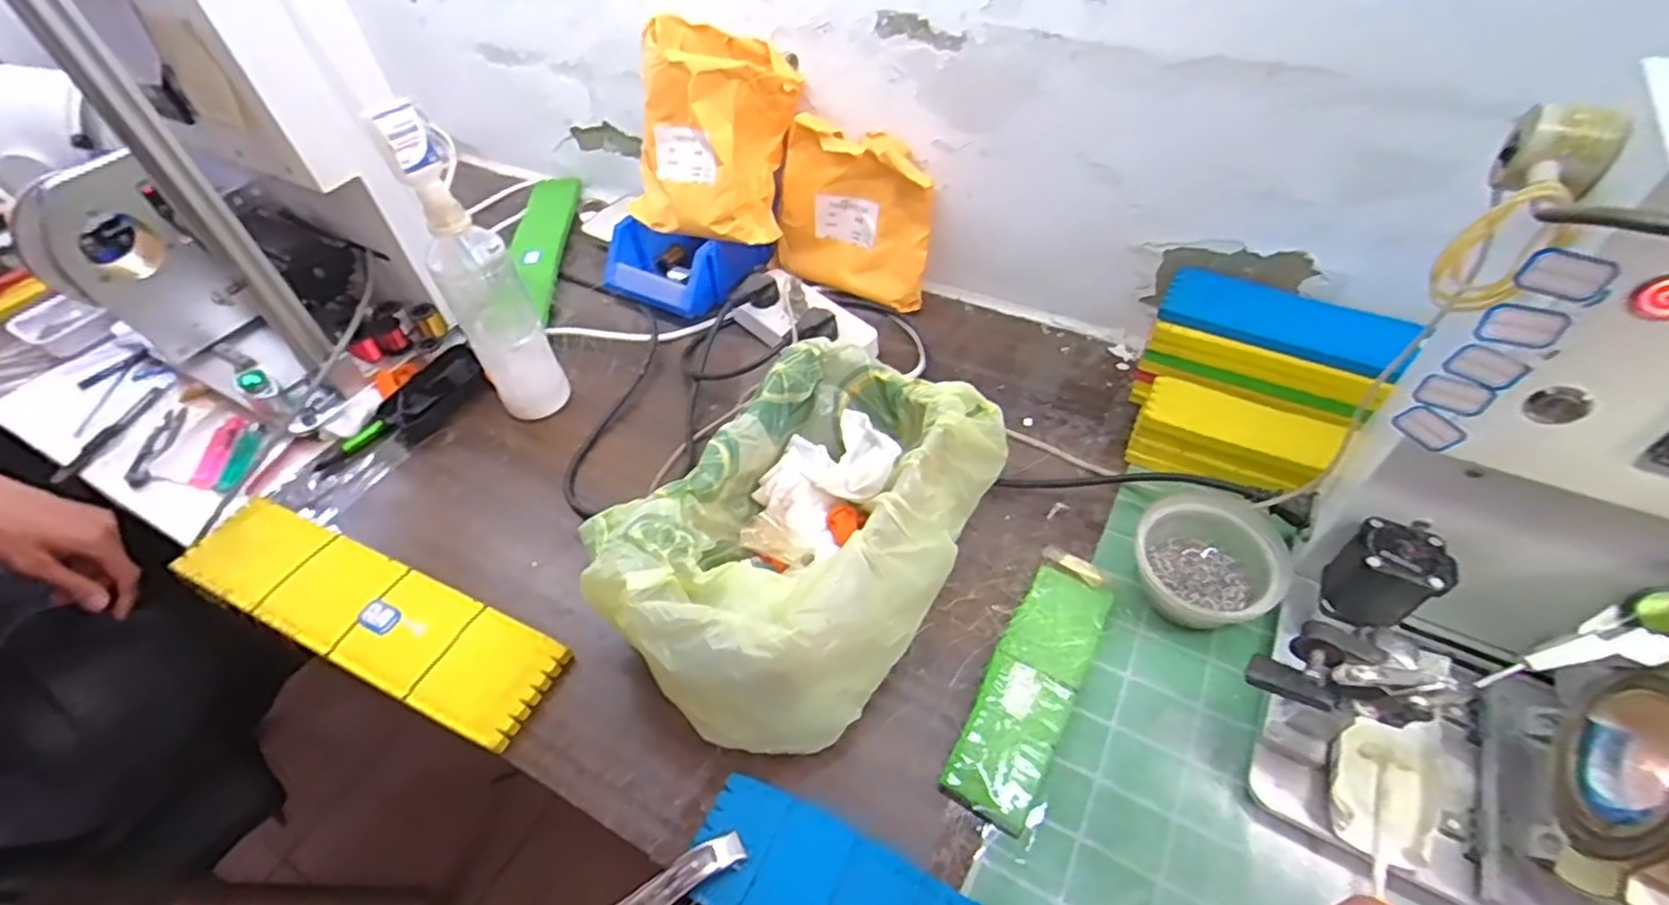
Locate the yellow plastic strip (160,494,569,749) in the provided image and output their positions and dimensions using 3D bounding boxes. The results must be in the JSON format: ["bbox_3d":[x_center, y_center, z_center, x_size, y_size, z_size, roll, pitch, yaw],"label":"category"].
[{"bbox_3d":[-0.362,0.119,0.542,0.336,0.014,0.080,18,53,18],"label":"yellow plastic strip"}]

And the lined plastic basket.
[{"bbox_3d":[-0.008,0.056,0.510,0.171,0.121,0.289,23,55,22],"label":"lined plastic basket"}]

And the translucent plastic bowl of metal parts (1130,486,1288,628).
[{"bbox_3d":[0.265,0.077,0.508,0.092,0.048,0.098,-2,50,2],"label":"translucent plastic bowl of metal parts"}]

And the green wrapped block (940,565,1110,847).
[{"bbox_3d":[0.135,0.157,0.480,0.057,0.020,0.181,24,55,22],"label":"green wrapped block"}]

